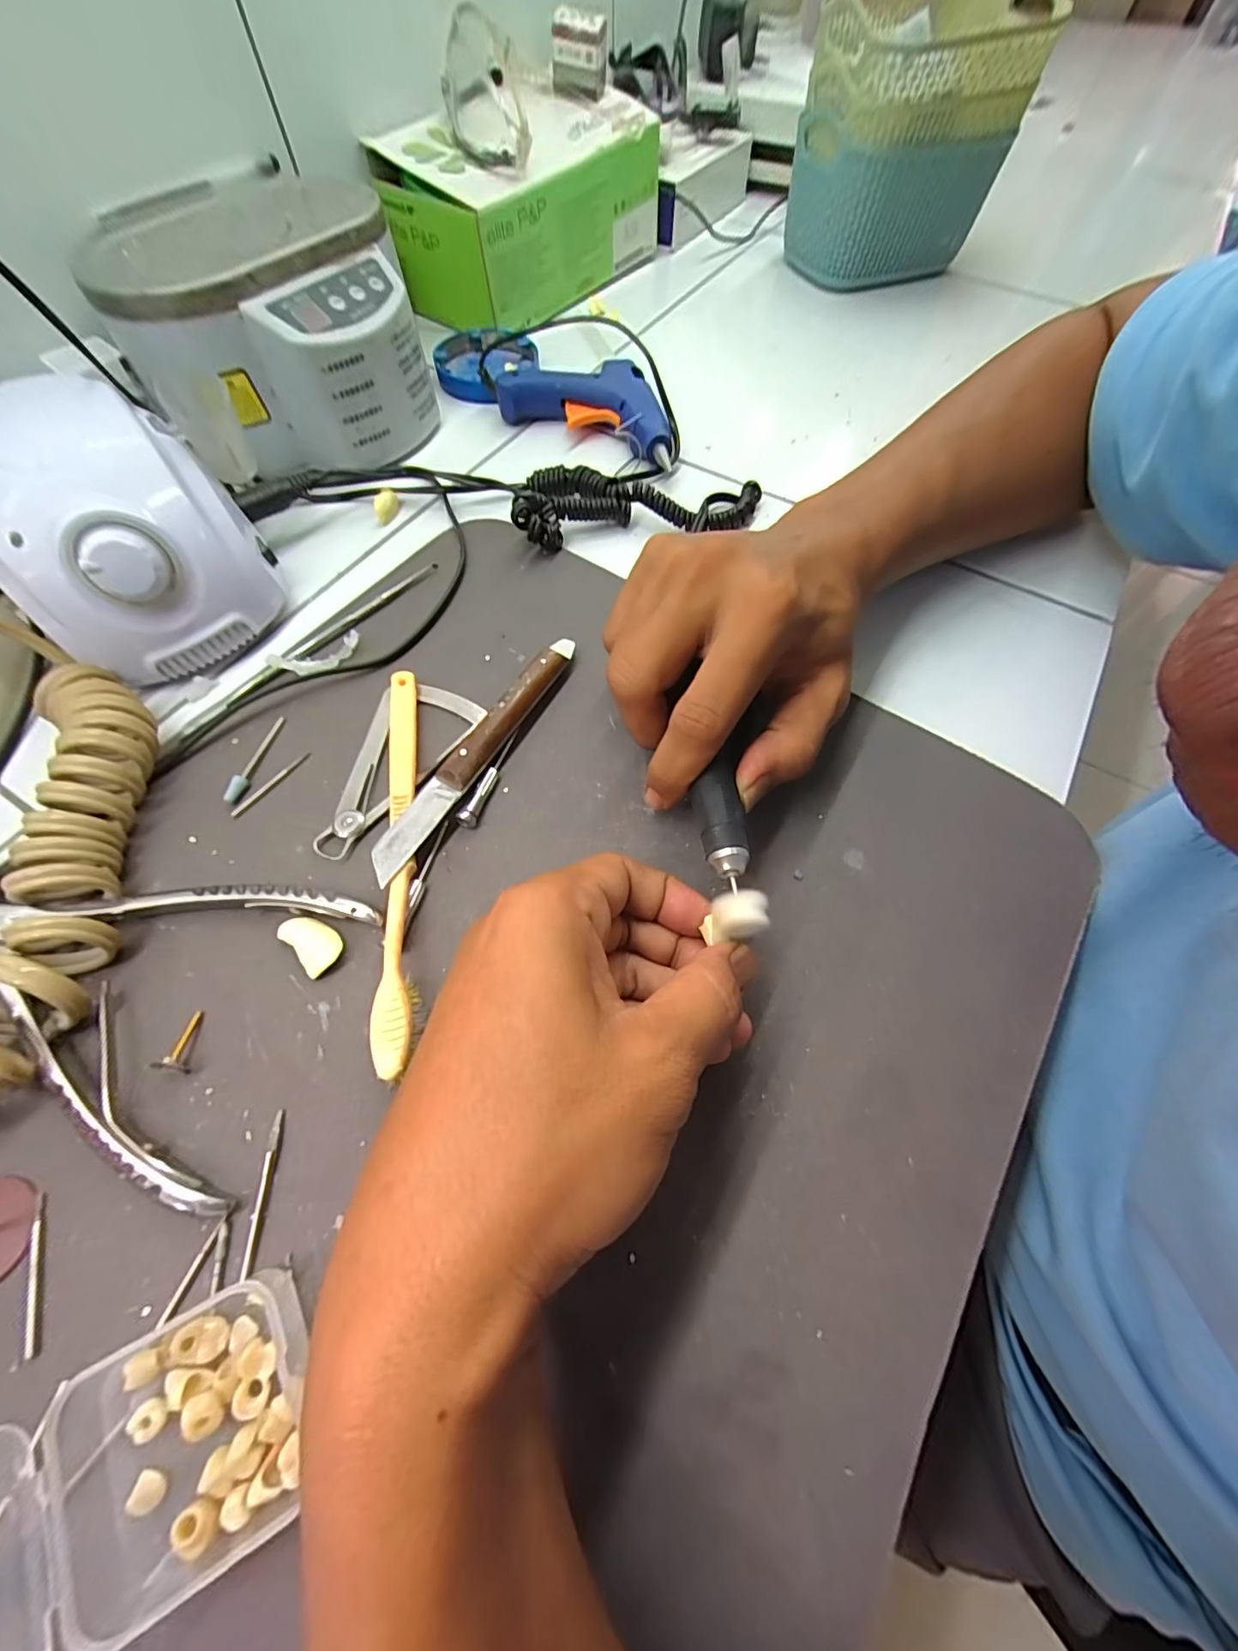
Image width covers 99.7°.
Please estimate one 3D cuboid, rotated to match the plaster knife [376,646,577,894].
[{"bbox_3d":[-0.063,-0.037,0.244,0.016,0.016,0.148,28,66,11],"label":"plaster knife"}]

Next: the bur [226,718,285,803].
[{"bbox_3d":[-0.173,-0.032,0.248,0.005,0.005,0.049,9,64,3],"label":"bur"}]

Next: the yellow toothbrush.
[{"bbox_3d":[-0.093,0.006,0.222,0.014,0.017,0.183,-9,65,-6],"label":"yellow toothbrush"}]

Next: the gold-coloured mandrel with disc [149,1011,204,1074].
[{"bbox_3d":[-0.159,0.079,0.192,0.007,0.009,0.021,0,49,-2],"label":"gold-coloured mandrel with disc"}]

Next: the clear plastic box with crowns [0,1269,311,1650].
[{"bbox_3d":[-0.149,0.187,0.128,0.133,0.029,0.067,-28,68,-15],"label":"clear plastic box with crowns"}]

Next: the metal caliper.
[{"bbox_3d":[-0.101,-0.027,0.247,0.053,0.006,0.096,9,64,3],"label":"metal caliper"}]

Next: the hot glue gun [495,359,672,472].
[{"bbox_3d":[-0.009,-0.295,0.366,0.131,0.029,0.077,27,66,11],"label":"hot glue gun"}]

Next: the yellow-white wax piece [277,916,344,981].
[{"bbox_3d":[-0.122,0.046,0.207,0.026,0.004,0.015,40,69,16],"label":"yellow-white wax piece"}]

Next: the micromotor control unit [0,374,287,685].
[{"bbox_3d":[-0.248,-0.150,0.263,0.104,0.074,0.137,-30,69,-15],"label":"micromotor control unit"}]

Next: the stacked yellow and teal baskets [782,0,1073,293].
[{"bbox_3d":[0.242,-0.582,0.444,0.170,0.144,0.111,-24,67,-13],"label":"stacked yellow and teal baskets"}]

